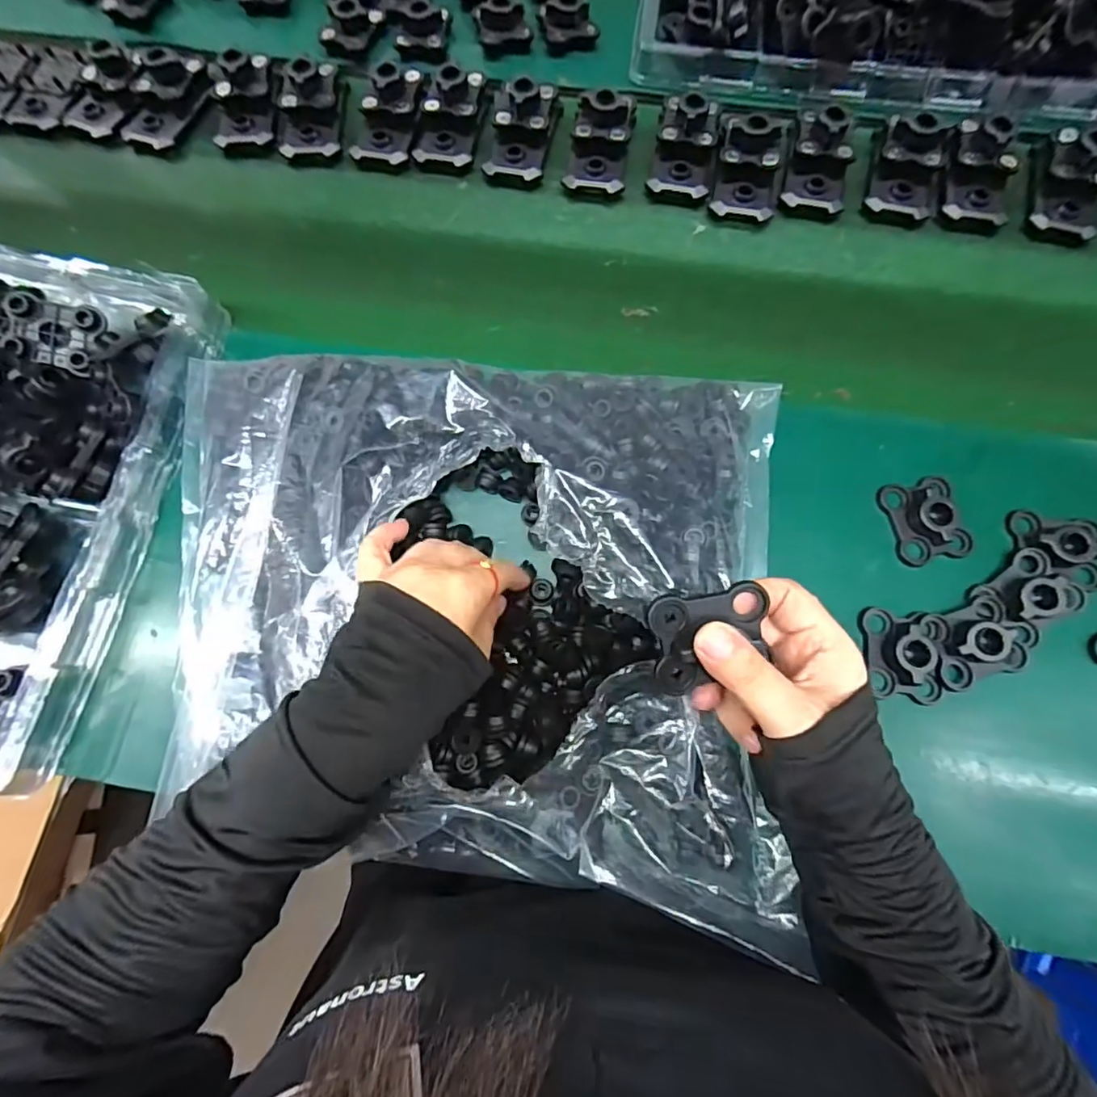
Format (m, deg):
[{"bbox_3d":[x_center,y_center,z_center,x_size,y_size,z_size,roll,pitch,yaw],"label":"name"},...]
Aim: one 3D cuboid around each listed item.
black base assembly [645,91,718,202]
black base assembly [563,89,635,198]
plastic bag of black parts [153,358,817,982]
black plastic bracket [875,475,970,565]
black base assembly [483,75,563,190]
[{"bbox_3d":[0.118,-0.349,0.479,0.058,0.036,0.085,13,75,4],"label":"black base assembly"},{"bbox_3d":[0.045,-0.355,0.481,0.058,0.036,0.089,8,75,3],"label":"black base assembly"},{"bbox_3d":[-0.049,0.029,0.355,0.386,0.064,0.330,5,74,2],"label":"plastic bag of black parts"},{"bbox_3d":[0.266,-0.022,0.387,0.048,0.023,0.059,-10,74,-2],"label":"black plastic bracket"},{"bbox_3d":[-0.026,-0.377,0.490,0.058,0.035,0.097,10,75,3],"label":"black base assembly"}]

